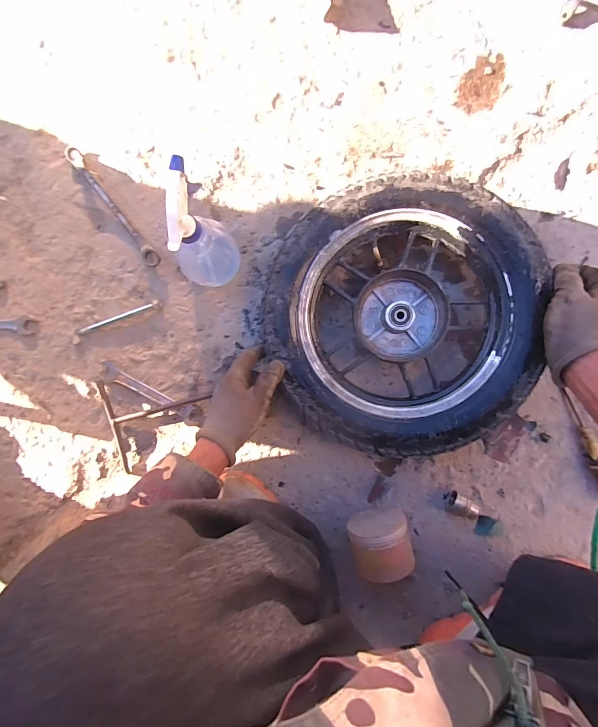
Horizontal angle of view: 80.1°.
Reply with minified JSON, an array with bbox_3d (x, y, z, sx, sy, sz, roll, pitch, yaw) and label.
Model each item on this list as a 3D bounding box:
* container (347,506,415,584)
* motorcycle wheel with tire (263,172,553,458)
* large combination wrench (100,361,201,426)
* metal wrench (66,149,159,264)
[{"bbox_3d":[0.115,0.253,0.510,0.081,0.081,0.070,-5,92,4],"label":"container"},{"bbox_3d":[0.130,-0.061,0.494,0.333,0.096,0.338,5,93,3],"label":"motorcycle wheel with tire"},{"bbox_3d":[-0.235,0.047,0.564,0.171,0.010,0.029,26,94,2],"label":"large combination wrench"},{"bbox_3d":[-0.287,-0.241,0.542,0.025,0.021,0.226,-38,90,5],"label":"metal wrench"}]

